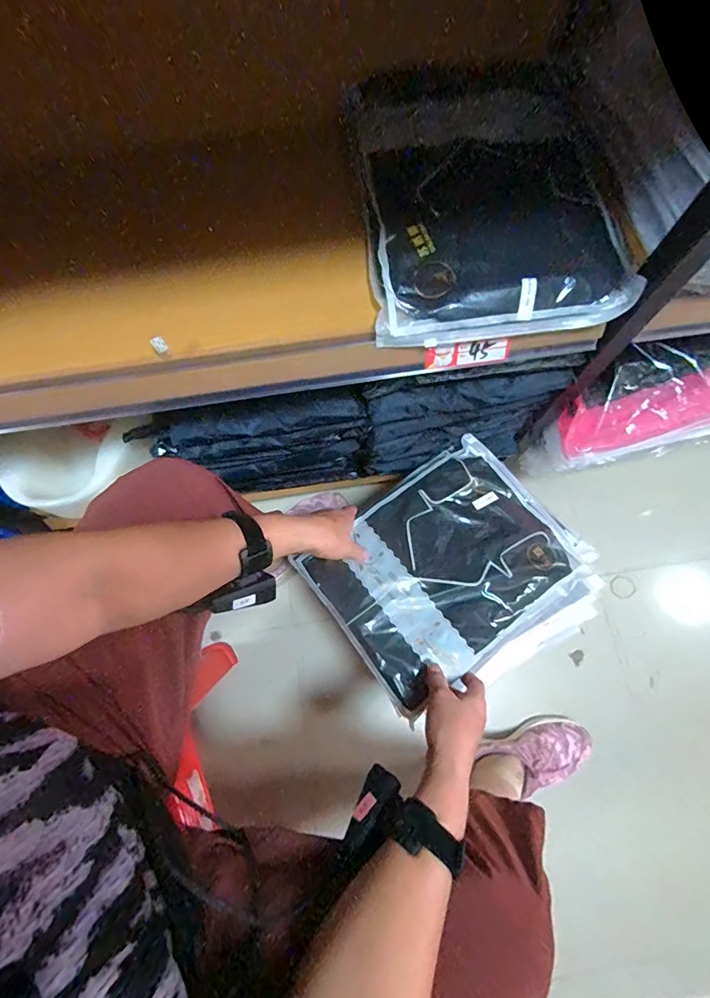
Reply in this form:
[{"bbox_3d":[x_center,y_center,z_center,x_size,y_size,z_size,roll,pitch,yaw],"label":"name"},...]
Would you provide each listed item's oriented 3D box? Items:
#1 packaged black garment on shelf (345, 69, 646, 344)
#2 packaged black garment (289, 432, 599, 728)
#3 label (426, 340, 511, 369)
[{"bbox_3d":[0.131,-0.283,0.414,0.236,0.036,0.235,-7,91,1],"label":"packaged black garment on shelf"},{"bbox_3d":[0.127,0.084,0.598,0.342,0.024,0.255,-34,70,-16],"label":"packaged black garment"},{"bbox_3d":[0.118,-0.151,0.451,0.088,0.028,0.004,-7,55,-6],"label":"label"}]

